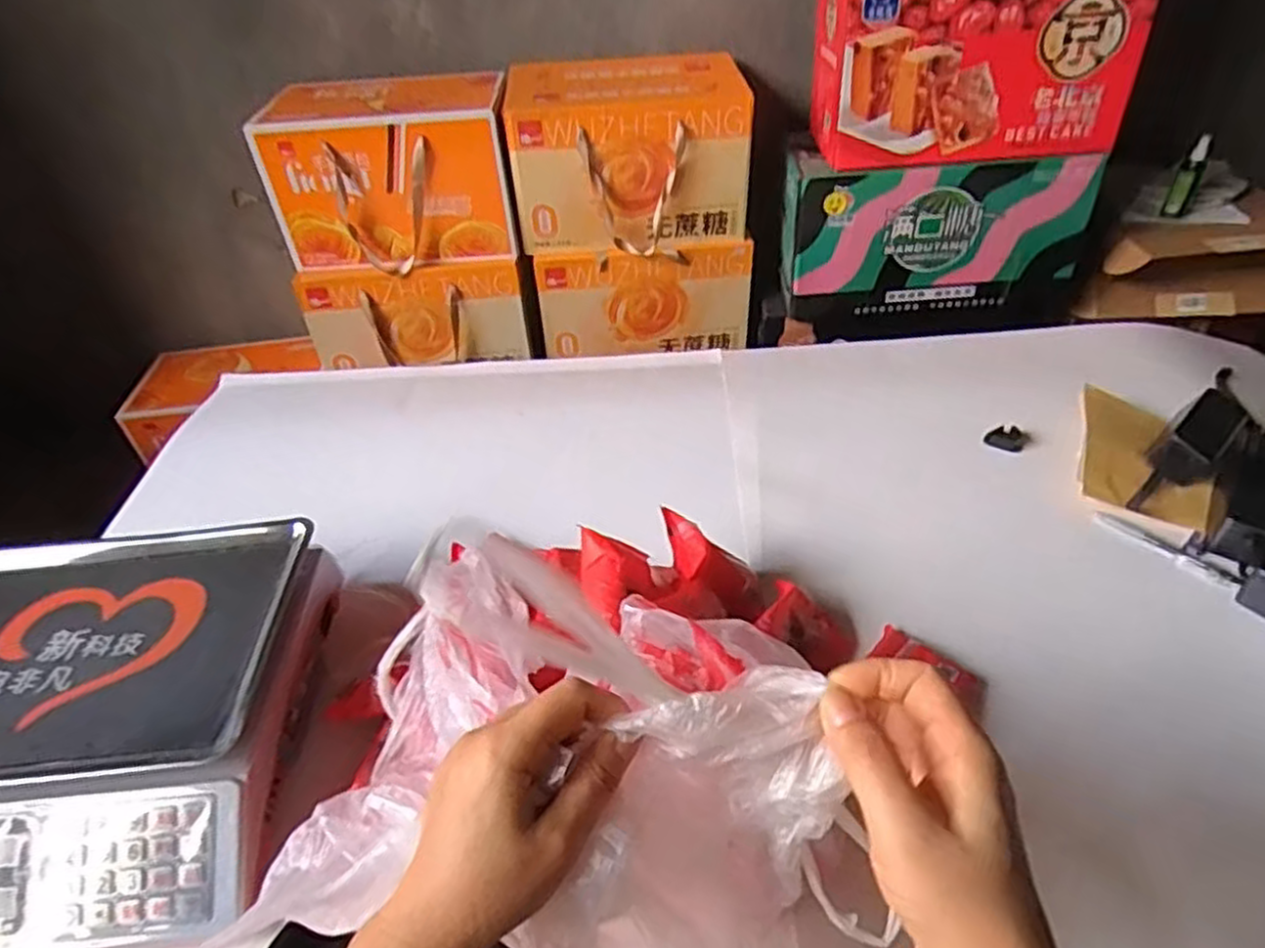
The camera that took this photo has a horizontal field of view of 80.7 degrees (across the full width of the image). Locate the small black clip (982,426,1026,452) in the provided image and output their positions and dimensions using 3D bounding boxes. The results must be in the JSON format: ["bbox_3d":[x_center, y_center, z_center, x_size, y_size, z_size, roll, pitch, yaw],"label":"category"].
[{"bbox_3d":[0.446,-0.043,0.888,0.043,0.019,0.024,20,46,27],"label":"small black clip"}]

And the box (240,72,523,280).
[{"bbox_3d":[-0.433,-0.535,1.327,0.409,0.236,0.267,-11,40,-7],"label":"box"}]

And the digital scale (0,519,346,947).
[{"bbox_3d":[-0.448,0.196,0.612,0.334,0.099,0.317,-6,40,-2],"label":"digital scale"}]

